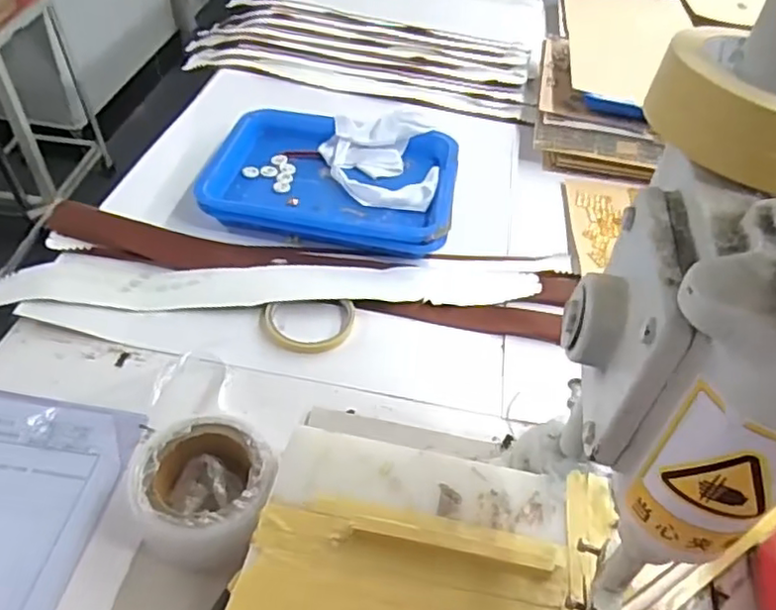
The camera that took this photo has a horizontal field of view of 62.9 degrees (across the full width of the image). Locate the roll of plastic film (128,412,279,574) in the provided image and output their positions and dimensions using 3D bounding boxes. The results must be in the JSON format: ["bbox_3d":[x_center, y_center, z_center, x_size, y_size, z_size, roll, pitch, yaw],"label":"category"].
[{"bbox_3d":[-0.134,0.137,0.462,0.101,0.042,0.114,2,46,-5],"label":"roll of plastic film"}]

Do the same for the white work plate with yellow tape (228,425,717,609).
[{"bbox_3d":[0.058,0.184,0.398,0.296,0.013,0.199,10,46,6],"label":"white work plate with yellow tape"}]

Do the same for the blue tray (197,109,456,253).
[{"bbox_3d":[-0.063,-0.159,0.774,0.289,0.042,0.216,9,45,2],"label":"blue tray"}]

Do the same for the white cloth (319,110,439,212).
[{"bbox_3d":[-0.011,-0.175,0.787,0.144,0.051,0.163,2,46,-5],"label":"white cloth"}]

